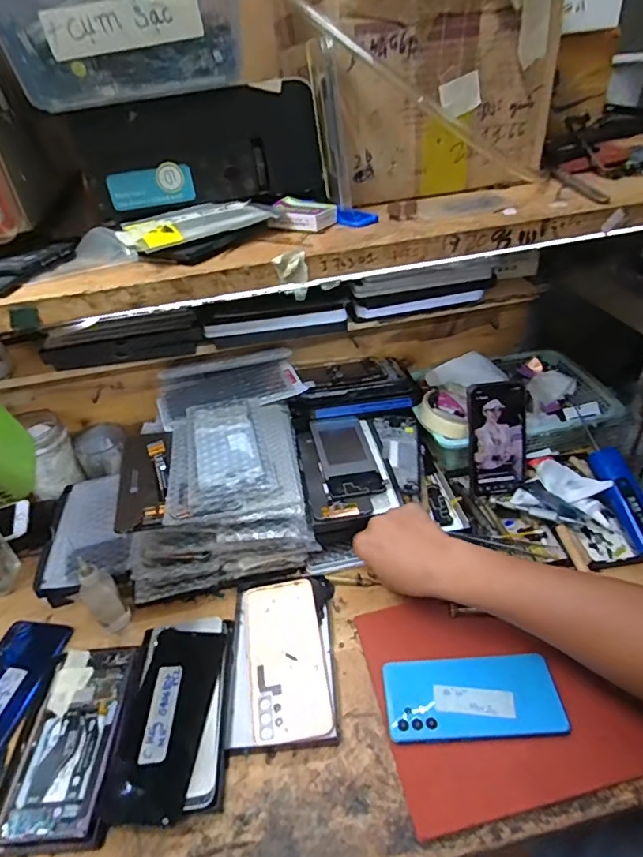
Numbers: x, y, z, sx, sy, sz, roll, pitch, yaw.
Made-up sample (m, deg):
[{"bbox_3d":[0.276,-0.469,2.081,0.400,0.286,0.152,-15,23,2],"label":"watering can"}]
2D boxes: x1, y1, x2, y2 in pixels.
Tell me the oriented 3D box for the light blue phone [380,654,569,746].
[{"bbox_3d":[0.136,0.244,0.467,0.152,0.012,0.073,-4,38,2],"label":"light blue phone"}]

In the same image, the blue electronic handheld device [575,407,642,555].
[{"bbox_3d":[0.355,0.057,0.618,0.032,0.035,0.199,-8,53,-2],"label":"blue electronic handheld device"}]

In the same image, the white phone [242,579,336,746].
[{"bbox_3d":[-0.037,0.230,0.520,0.080,0.013,0.160,-10,38,-6],"label":"white phone"}]

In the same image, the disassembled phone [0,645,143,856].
[{"bbox_3d":[-0.231,0.285,0.472,0.100,0.014,0.171,-4,38,2],"label":"disassembled phone"}]

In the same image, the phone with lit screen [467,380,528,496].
[{"bbox_3d":[0.229,0.011,0.658,0.074,0.142,0.010,-7,11,0],"label":"phone with lit screen"}]

